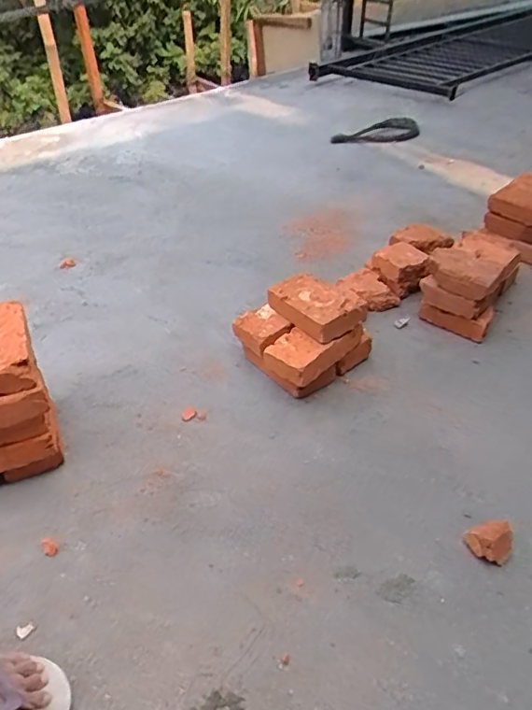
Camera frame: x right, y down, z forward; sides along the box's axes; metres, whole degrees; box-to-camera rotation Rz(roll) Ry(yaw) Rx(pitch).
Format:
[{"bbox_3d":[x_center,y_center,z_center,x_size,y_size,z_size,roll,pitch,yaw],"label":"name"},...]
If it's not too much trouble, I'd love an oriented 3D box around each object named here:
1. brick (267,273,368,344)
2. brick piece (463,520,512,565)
[{"bbox_3d":[0.097,-0.107,1.140,0.119,0.052,0.206,-29,47,-29],"label":"brick"},{"bbox_3d":[0.336,0.276,0.823,0.069,0.041,0.060,11,42,18],"label":"brick piece"}]

